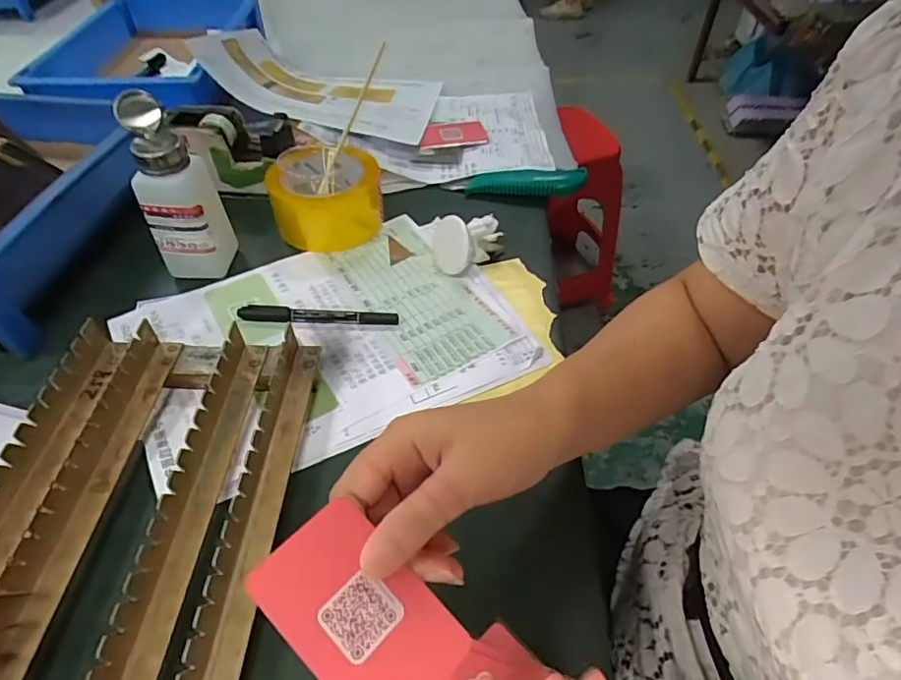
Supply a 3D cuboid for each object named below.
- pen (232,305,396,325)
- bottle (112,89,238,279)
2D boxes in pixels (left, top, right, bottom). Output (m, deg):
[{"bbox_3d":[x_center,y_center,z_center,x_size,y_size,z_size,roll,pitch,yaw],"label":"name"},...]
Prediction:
[{"bbox_3d":[-0.114,-0.021,0.469,0.136,0.010,0.013,3,48,2],"label":"pen"},{"bbox_3d":[-0.230,-0.125,0.469,0.059,0.148,0.052,-2,48,-3],"label":"bottle"}]

